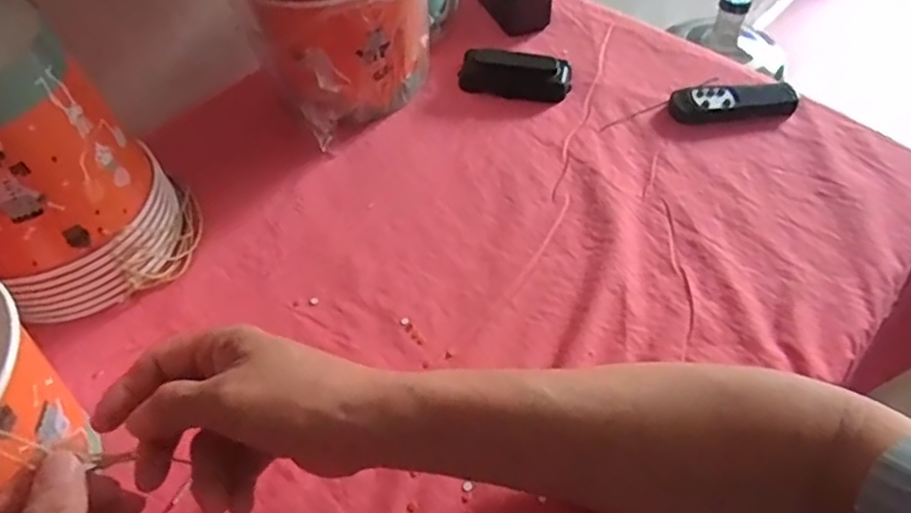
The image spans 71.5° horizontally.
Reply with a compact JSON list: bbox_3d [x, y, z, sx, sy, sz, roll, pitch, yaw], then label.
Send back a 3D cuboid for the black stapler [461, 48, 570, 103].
[{"bbox_3d":[0.058,-0.178,0.615,0.106,0.024,0.036,5,53,5],"label":"black stapler"}]

